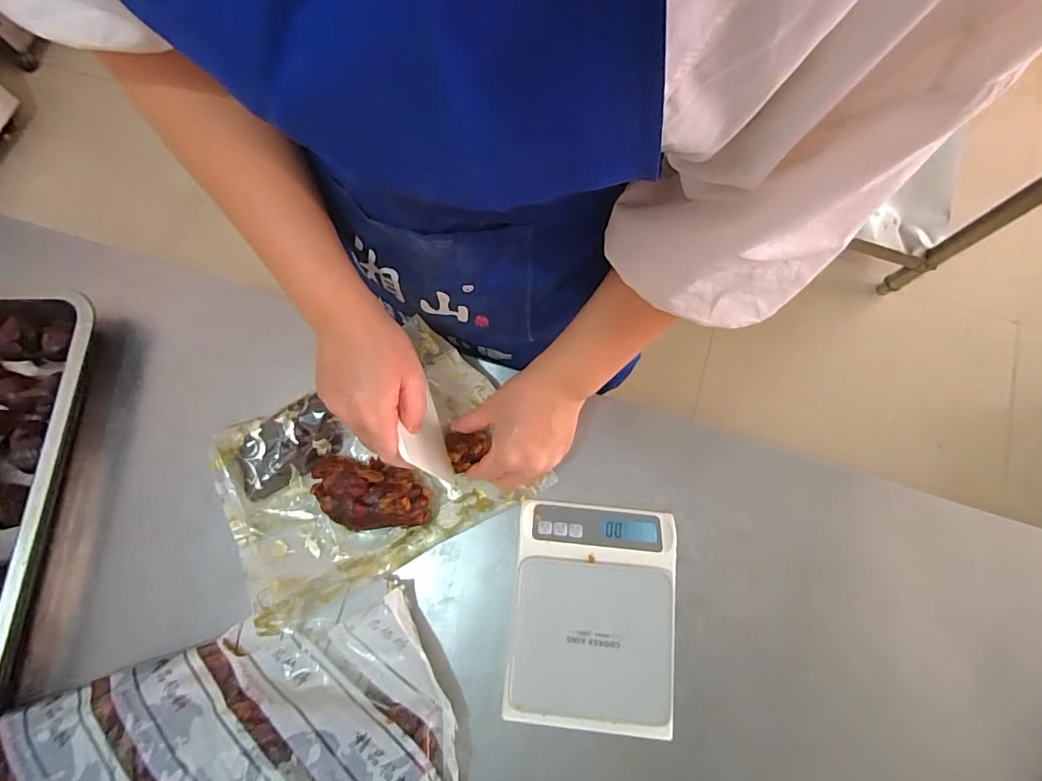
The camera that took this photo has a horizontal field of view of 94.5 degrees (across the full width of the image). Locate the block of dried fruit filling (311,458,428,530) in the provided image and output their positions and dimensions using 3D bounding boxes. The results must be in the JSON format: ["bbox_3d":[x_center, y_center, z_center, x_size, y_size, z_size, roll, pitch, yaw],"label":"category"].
[{"bbox_3d":[-0.146,0.100,0.468,0.123,0.046,0.068,5,75,2],"label":"block of dried fruit filling"}]

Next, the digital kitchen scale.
[{"bbox_3d":[0.065,0.200,0.440,0.142,0.043,0.184,5,75,2],"label":"digital kitchen scale"}]

